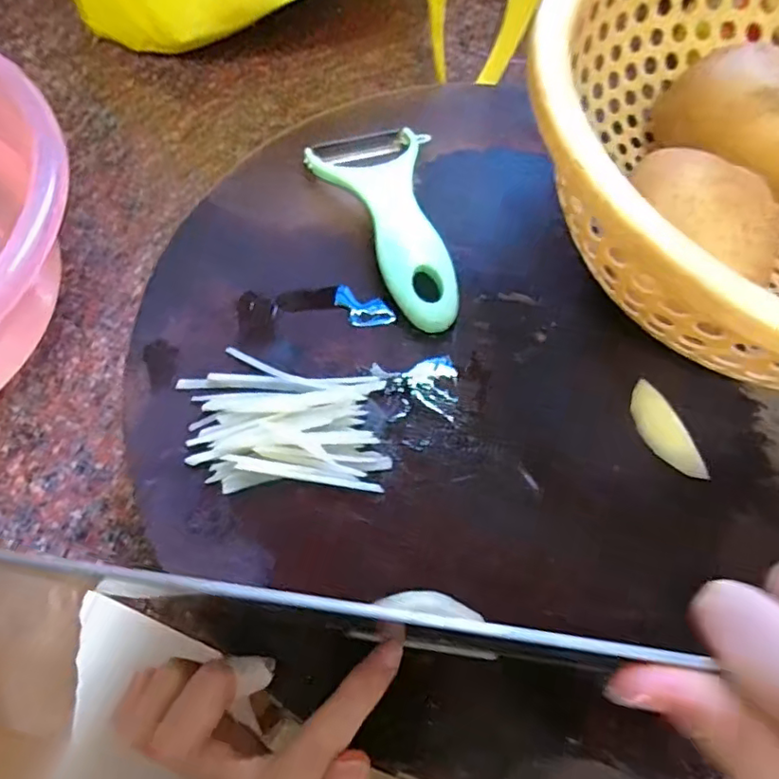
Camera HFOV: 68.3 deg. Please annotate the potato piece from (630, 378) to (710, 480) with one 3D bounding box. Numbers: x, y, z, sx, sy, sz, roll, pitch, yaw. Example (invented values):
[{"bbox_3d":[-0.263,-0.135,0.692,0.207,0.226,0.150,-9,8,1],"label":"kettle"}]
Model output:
[{"bbox_3d":[0.118,0.018,0.247,0.016,0.004,0.046,-20,69,-11],"label":"potato piece"}]

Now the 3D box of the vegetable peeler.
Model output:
[{"bbox_3d":[0.006,-0.084,0.283,0.057,0.016,0.123,-20,69,-11],"label":"vegetable peeler"}]

